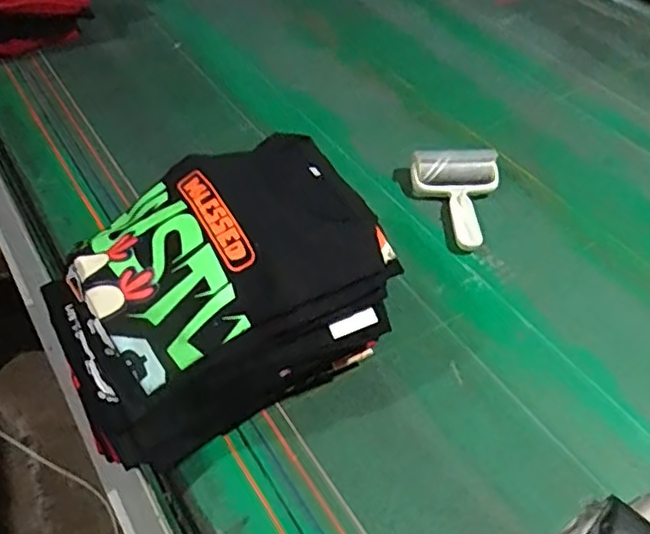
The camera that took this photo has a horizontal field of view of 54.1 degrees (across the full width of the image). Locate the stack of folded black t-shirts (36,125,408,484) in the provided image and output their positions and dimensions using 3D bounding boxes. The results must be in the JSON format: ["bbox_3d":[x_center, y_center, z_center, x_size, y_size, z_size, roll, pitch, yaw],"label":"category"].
[{"bbox_3d":[-0.111,0.028,0.660,0.311,0.197,0.230,-21,52,-19],"label":"stack of folded black t-shirts"}]

